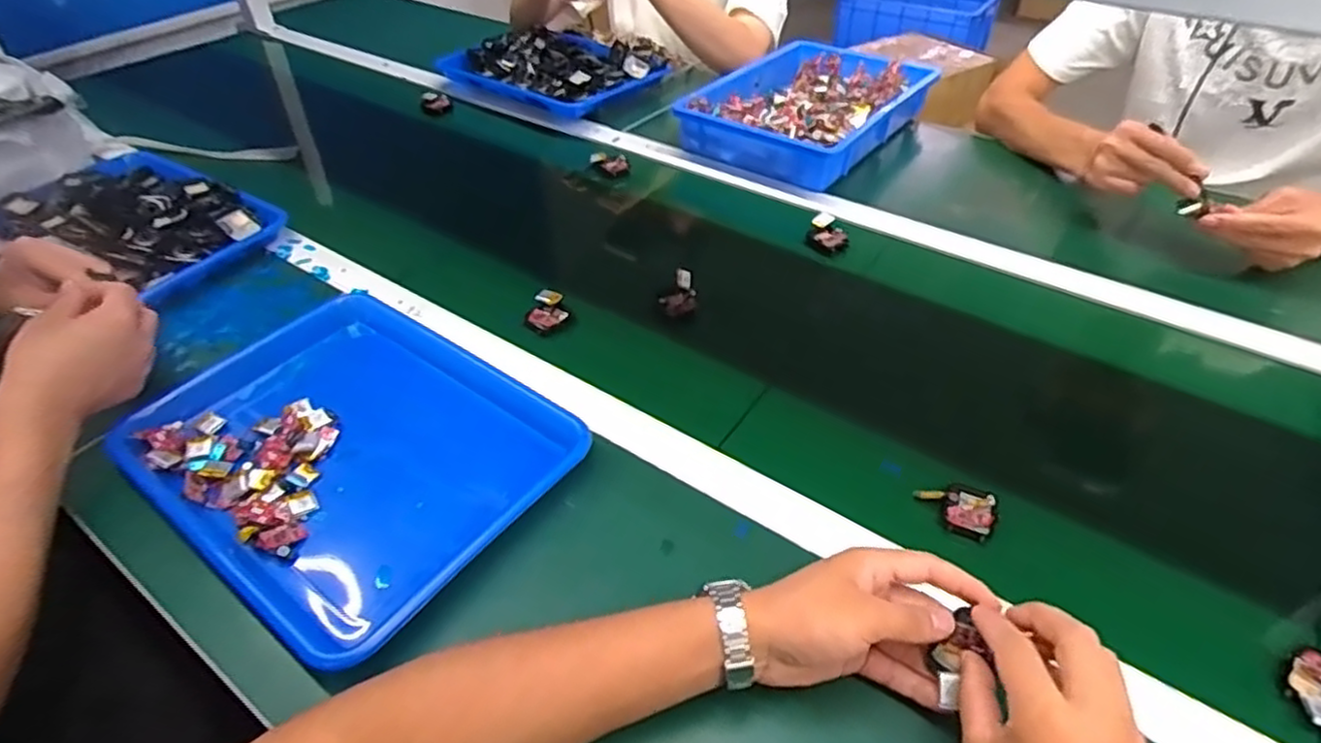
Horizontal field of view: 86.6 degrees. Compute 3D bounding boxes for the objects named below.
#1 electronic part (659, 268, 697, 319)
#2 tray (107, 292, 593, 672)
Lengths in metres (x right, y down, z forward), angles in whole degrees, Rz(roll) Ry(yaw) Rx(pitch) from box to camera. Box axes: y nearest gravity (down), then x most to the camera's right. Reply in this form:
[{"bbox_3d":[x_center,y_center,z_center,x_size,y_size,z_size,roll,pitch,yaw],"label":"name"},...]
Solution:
[{"bbox_3d":[0.018,-0.083,0.730,0.036,0.037,0.041,-3,44,-1],"label":"electronic part"},{"bbox_3d":[-0.246,0.063,0.590,0.337,0.046,0.270,28,51,27],"label":"tray"}]

